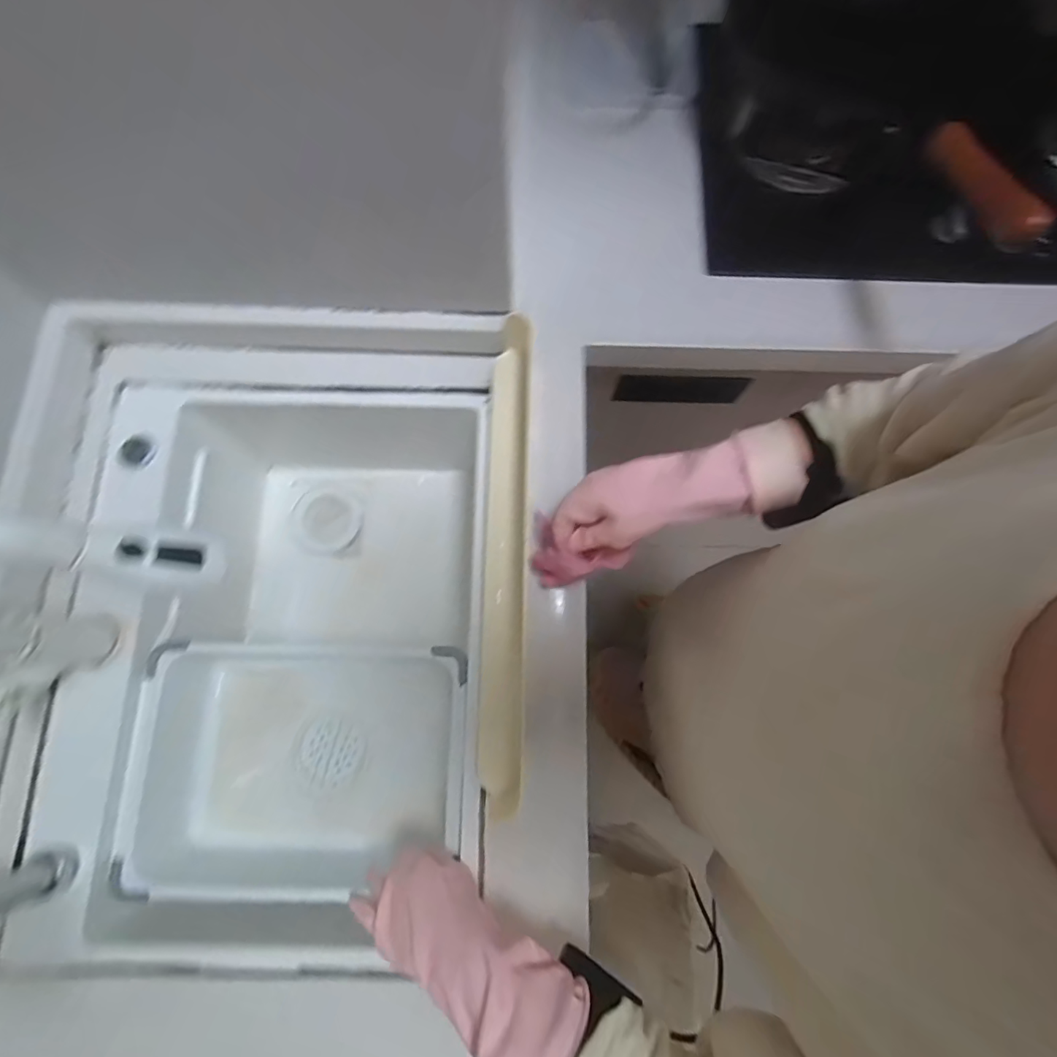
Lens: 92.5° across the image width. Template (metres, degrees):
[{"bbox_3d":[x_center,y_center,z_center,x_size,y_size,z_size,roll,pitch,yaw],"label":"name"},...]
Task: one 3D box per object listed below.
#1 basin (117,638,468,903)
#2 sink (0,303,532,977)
[{"bbox_3d":[-0.261,0.260,0.590,0.353,0.117,0.244,0,76,-1],"label":"basin"},{"bbox_3d":[-0.280,0.112,0.638,0.505,0.312,0.656,2,76,-1],"label":"sink"}]

